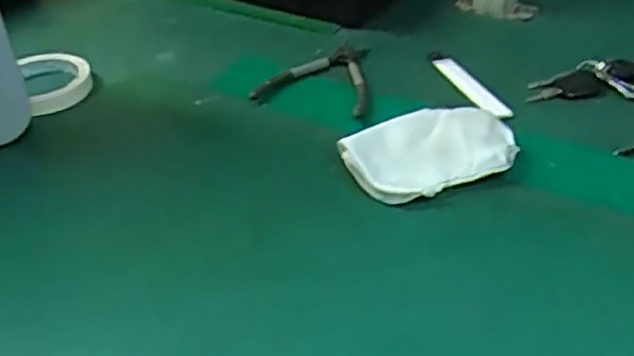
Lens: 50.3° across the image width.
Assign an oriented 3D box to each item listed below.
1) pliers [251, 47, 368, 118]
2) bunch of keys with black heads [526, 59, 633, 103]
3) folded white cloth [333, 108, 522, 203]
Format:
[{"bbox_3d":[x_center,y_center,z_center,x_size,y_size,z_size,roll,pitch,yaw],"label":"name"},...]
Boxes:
[{"bbox_3d":[-0.005,-0.091,0.654,0.104,0.022,0.134,1,37,5],"label":"pliers"},{"bbox_3d":[0.275,-0.095,0.632,0.153,0.020,0.063,-12,38,-12],"label":"bunch of keys with black heads"},{"bbox_3d":[0.092,-0.020,0.536,0.127,0.029,0.079,-16,39,-17],"label":"folded white cloth"}]

